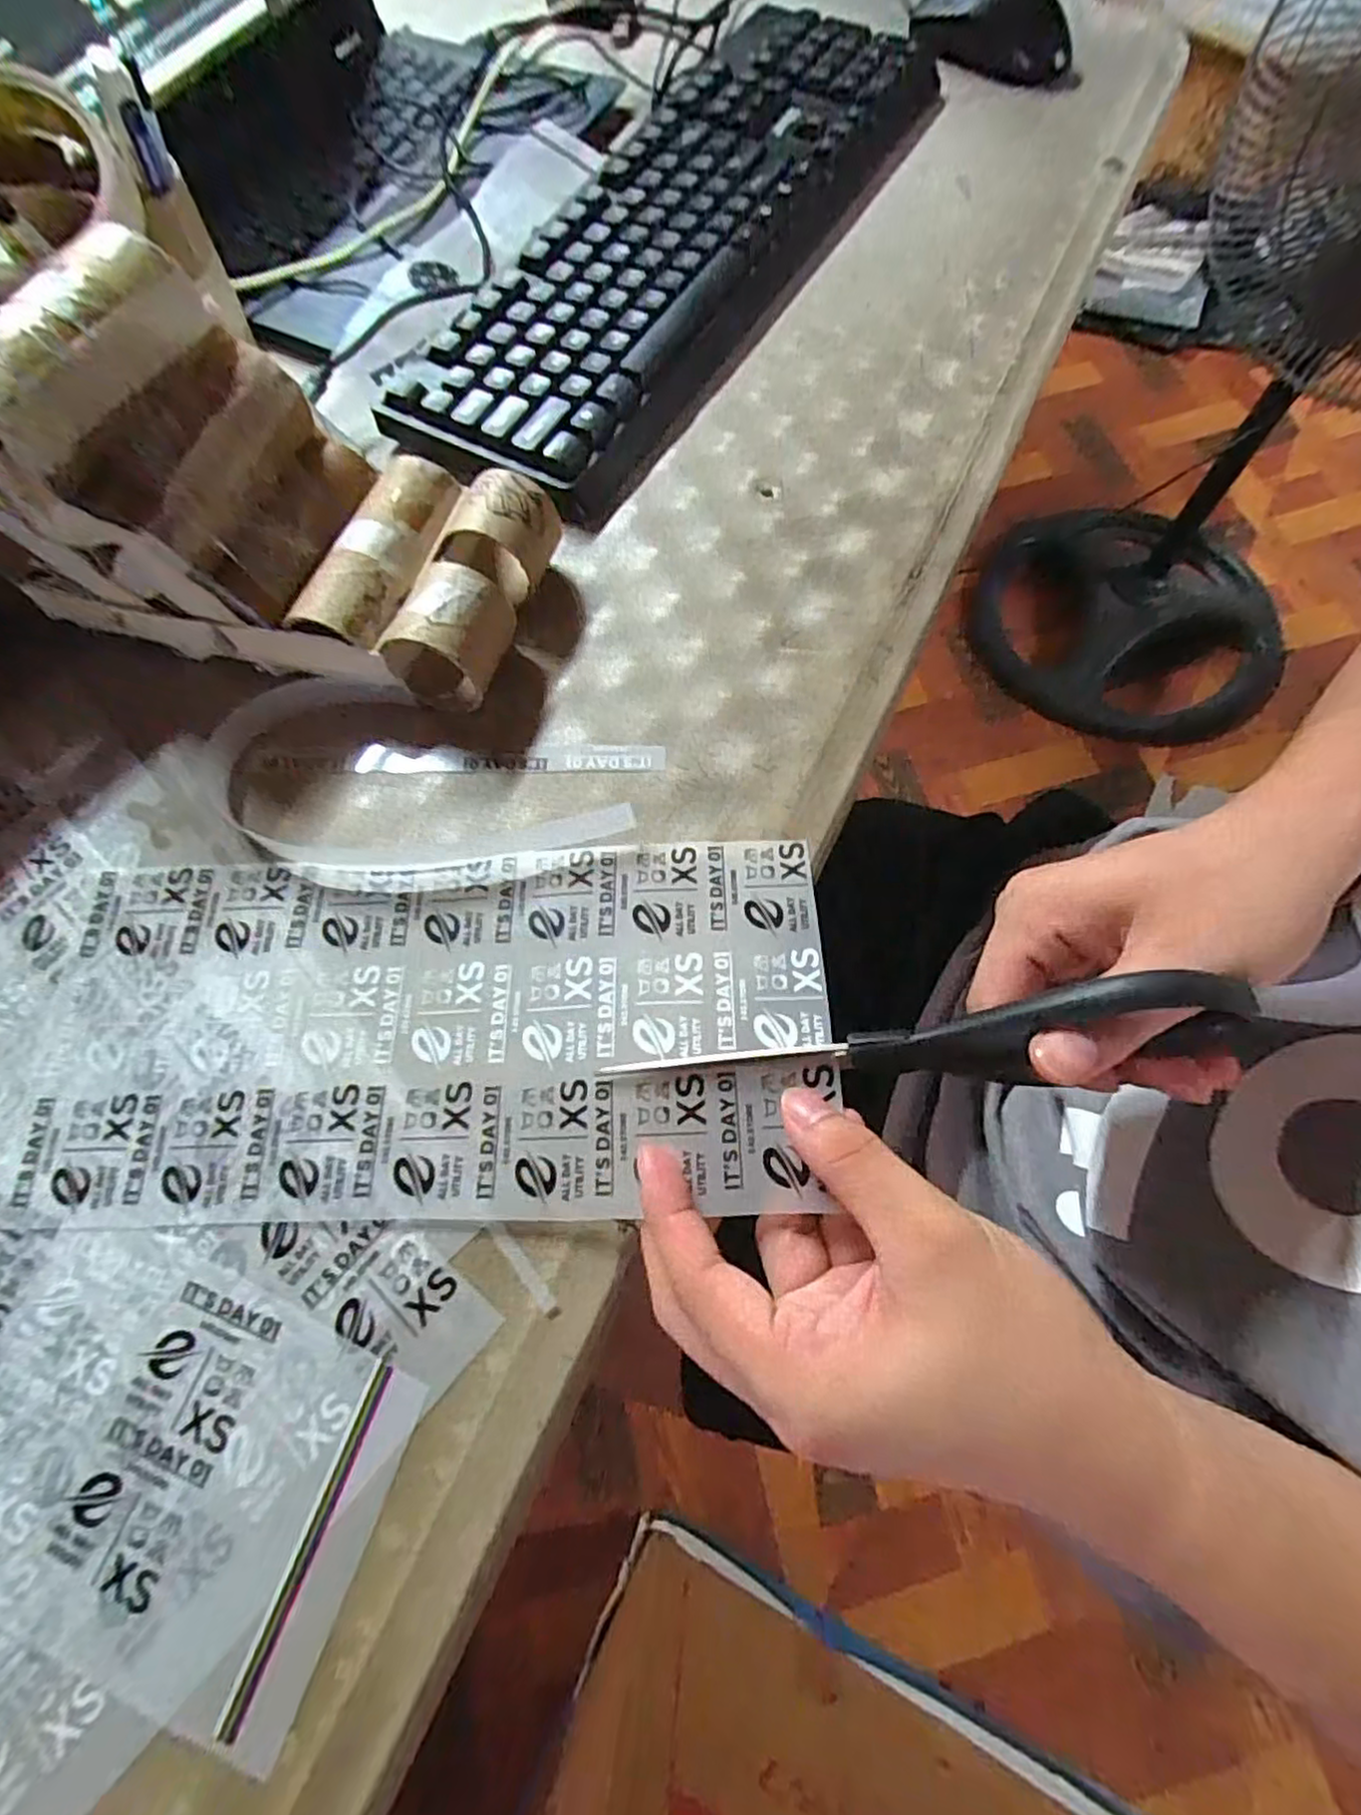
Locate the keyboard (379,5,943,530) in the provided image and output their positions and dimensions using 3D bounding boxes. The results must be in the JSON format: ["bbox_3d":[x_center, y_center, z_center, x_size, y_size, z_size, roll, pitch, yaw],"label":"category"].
[{"bbox_3d":[0.006,-0.396,0.405,0.150,0.034,0.425,25,72,12],"label":"keyboard"}]

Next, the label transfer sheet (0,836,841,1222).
[{"bbox_3d":[-0.093,0.040,0.249,0.283,0.009,0.129,-3,67,4],"label":"label transfer sheet"}]

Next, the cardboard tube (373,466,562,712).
[{"bbox_3d":[-0.088,-0.139,0.307,0.046,0.043,0.105,17,70,9],"label":"cardboard tube"}]

